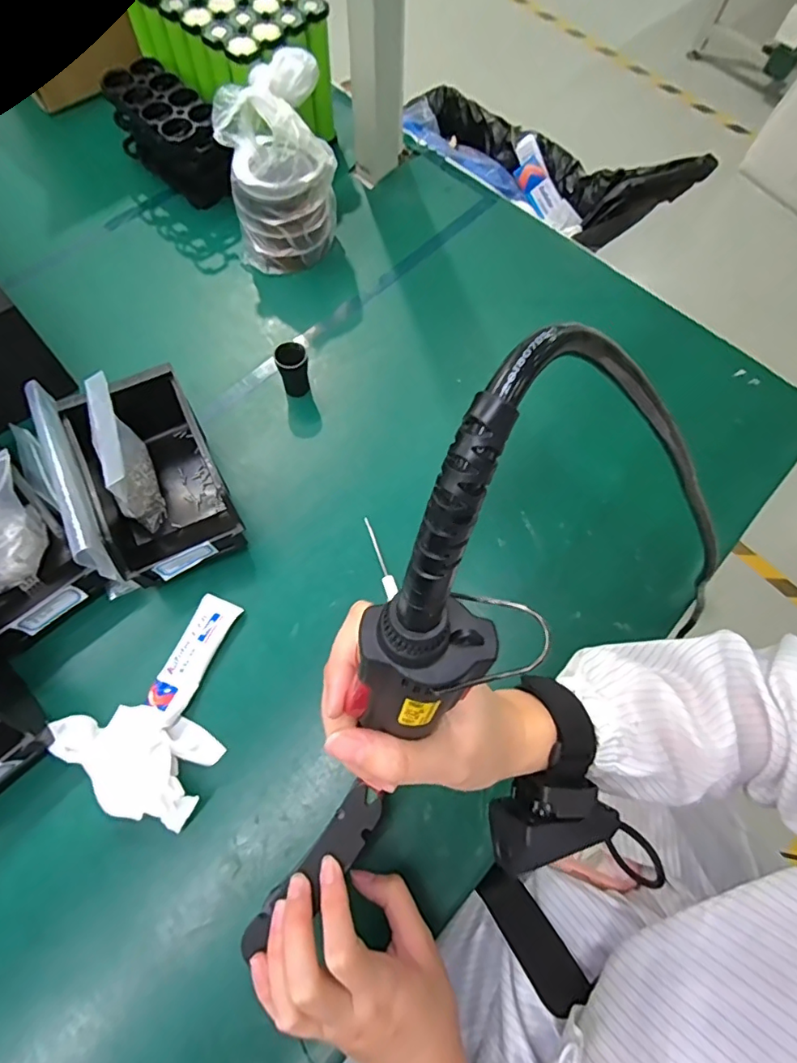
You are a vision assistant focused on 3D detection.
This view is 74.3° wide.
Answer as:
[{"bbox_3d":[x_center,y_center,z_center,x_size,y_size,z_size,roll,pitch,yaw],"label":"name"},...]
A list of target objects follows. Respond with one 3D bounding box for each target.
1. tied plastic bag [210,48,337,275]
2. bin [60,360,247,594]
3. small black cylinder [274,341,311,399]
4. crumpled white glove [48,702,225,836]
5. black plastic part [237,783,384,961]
[{"bbox_3d":[-0.128,-0.385,0.572,0.110,0.160,0.110,-11,69,-7],"label":"tied plastic bag"},{"bbox_3d":[-0.215,-0.047,0.474,0.100,0.073,0.175,-25,71,-12],"label":"bin"},{"bbox_3d":[-0.106,-0.163,0.532,0.029,0.057,0.024,-11,69,-7],"label":"small black cylinder"},{"bbox_3d":[-0.207,0.173,0.409,0.123,0.033,0.073,20,69,5],"label":"crumpled white glove"},{"bbox_3d":[-0.051,0.201,0.316,0.028,0.013,0.106,44,69,13],"label":"black plastic part"}]

